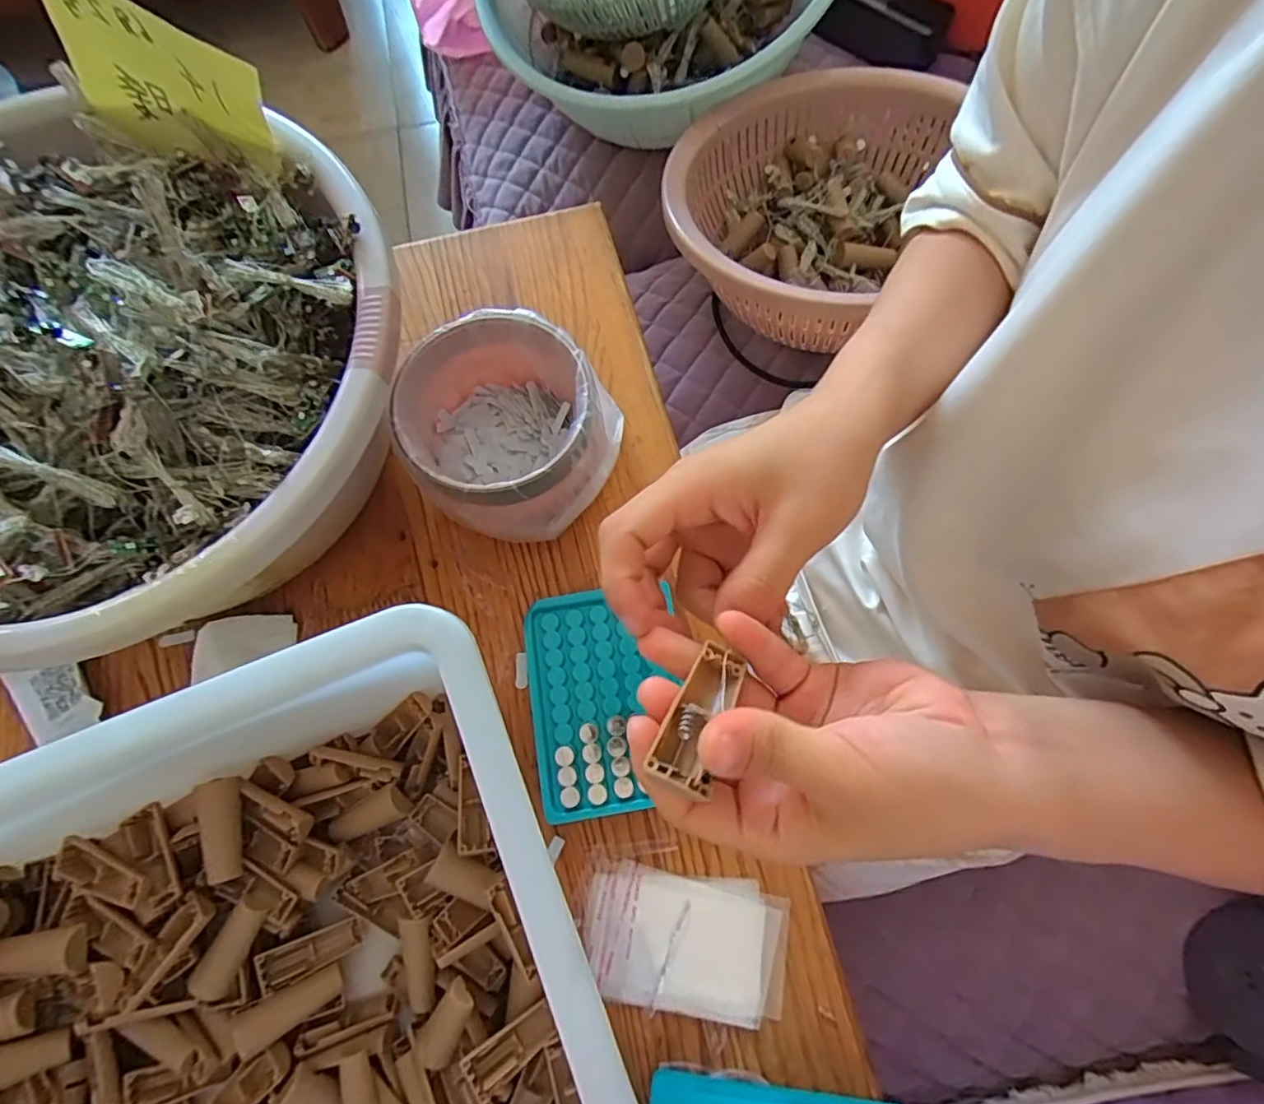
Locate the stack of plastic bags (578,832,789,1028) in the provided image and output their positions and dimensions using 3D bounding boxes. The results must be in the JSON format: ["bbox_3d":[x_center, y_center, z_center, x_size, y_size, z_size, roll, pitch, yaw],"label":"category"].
[{"bbox_3d":[0.030,0.215,0.347,0.114,0.004,0.081,6,72,3],"label":"stack of plastic bags"}]

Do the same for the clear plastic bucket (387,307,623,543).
[{"bbox_3d":[-0.078,-0.078,0.390,0.118,0.084,0.115,0,72,1],"label":"clear plastic bucket"}]

